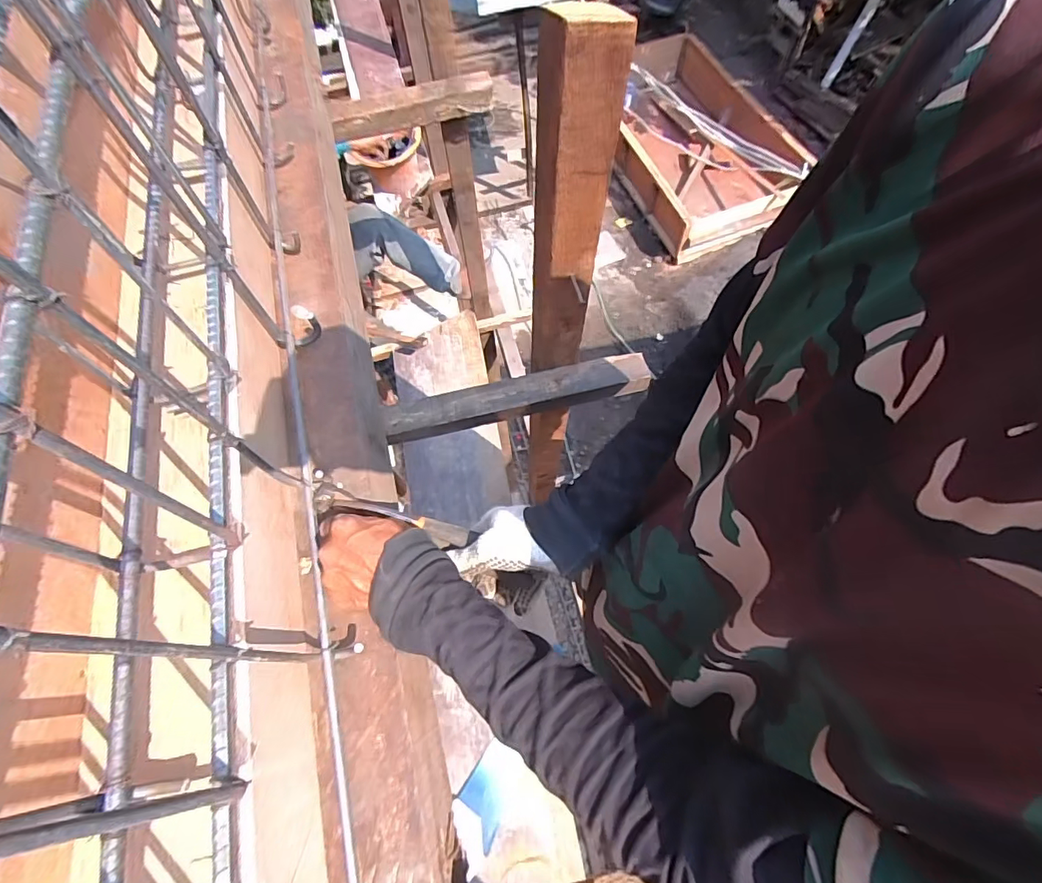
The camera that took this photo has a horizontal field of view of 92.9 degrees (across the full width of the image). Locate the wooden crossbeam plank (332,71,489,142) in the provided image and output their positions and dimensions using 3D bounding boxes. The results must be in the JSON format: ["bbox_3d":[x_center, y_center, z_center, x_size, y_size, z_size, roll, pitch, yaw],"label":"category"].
[{"bbox_3d":[-0.218,-0.672,0.996,0.325,0.064,0.043,-15,66,-4],"label":"wooden crossbeam plank"}]

